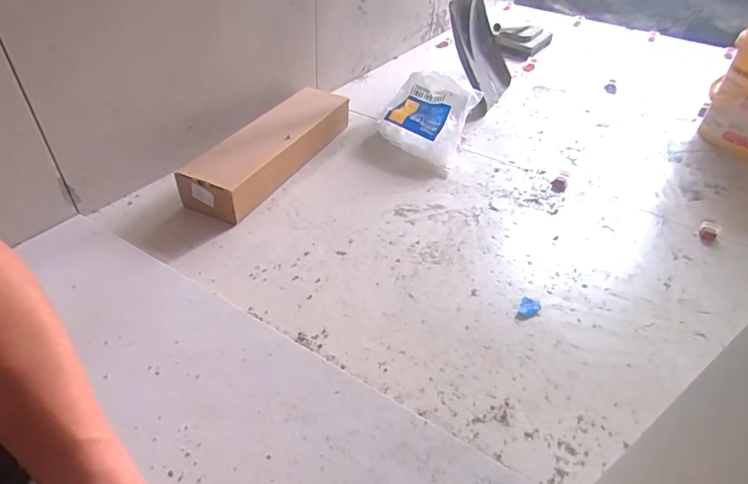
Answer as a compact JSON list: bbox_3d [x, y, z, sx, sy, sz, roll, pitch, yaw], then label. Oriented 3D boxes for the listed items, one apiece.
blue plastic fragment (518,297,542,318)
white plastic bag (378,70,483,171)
[{"bbox_3d":[0.220,0.092,0.640,0.026,0.004,0.037,24,43,20],"label":"blue plastic fragment"},{"bbox_3d":[0.109,-0.263,0.947,0.172,0.129,0.158,20,42,17],"label":"white plastic bag"}]

